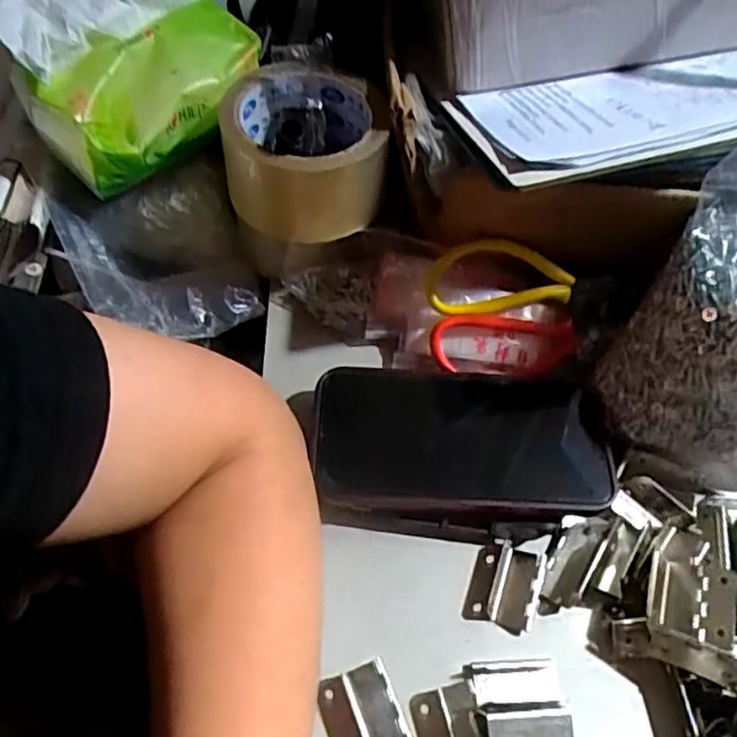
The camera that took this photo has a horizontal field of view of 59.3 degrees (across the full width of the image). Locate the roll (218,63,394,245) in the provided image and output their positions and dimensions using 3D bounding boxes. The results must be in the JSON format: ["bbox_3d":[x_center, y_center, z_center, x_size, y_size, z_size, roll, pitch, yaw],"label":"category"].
[{"bbox_3d":[-0.036,-0.124,0.374,0.088,0.063,0.077,0,57,-4],"label":"roll"}]

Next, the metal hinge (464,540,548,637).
[{"bbox_3d":[0.071,0.113,0.337,0.034,0.008,0.043,18,58,7],"label":"metal hinge"}]

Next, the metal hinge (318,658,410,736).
[{"bbox_3d":[-0.003,0.162,0.300,0.033,0.004,0.040,-17,60,-15],"label":"metal hinge"}]

